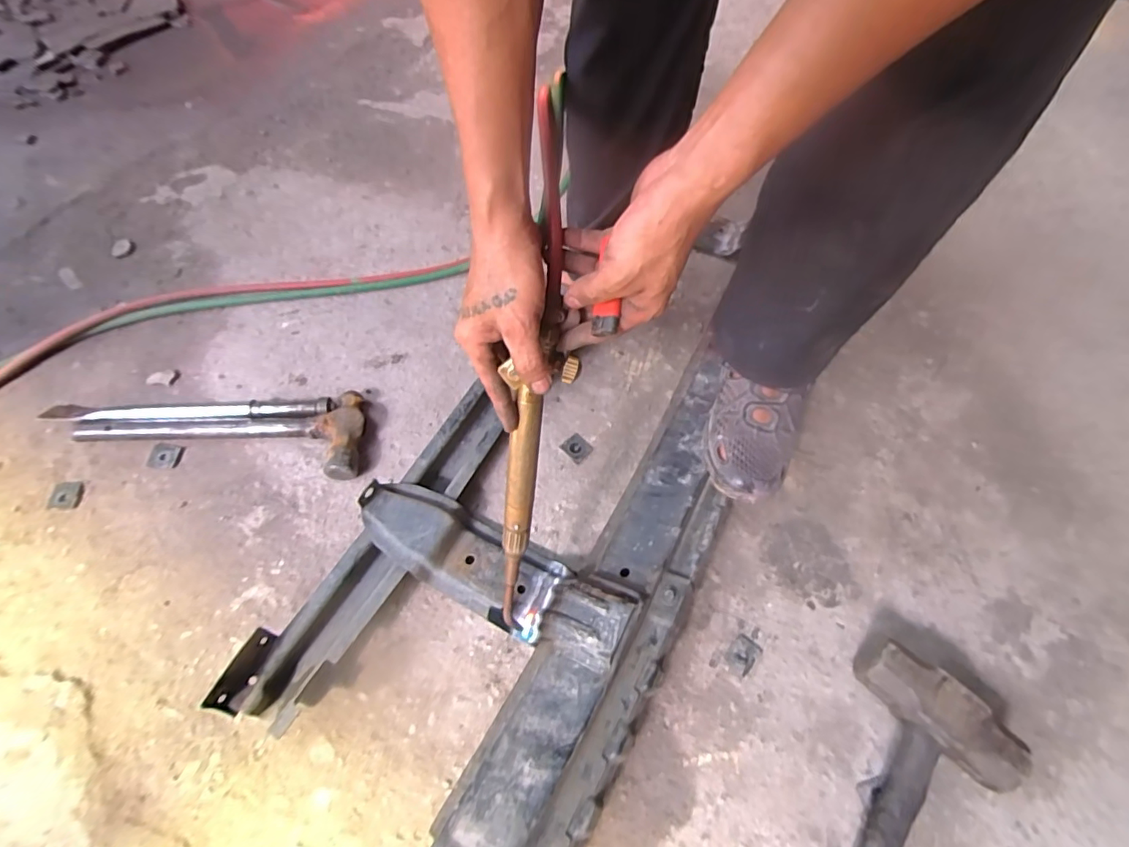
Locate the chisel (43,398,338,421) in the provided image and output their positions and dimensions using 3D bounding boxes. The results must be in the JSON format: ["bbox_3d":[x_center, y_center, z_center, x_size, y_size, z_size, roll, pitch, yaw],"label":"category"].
[{"bbox_3d":[-0.496,-0.018,0.686,0.359,0.025,0.036,-1,63,-3],"label":"chisel"}]

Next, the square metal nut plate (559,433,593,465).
[{"bbox_3d":[0.017,0.034,0.711,0.036,0.005,0.035,41,68,17],"label":"square metal nut plate"}]

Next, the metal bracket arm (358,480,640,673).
[{"bbox_3d":[-0.083,0.161,0.585,0.325,0.091,0.096,26,65,10],"label":"metal bracket arm"}]

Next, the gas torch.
[{"bbox_3d":[-0.037,0.060,0.461,0.051,0.332,0.040,12,23,3],"label":"gas torch"}]

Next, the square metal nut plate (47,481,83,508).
[{"bbox_3d":[-0.613,0.089,0.638,0.030,0.008,0.034,-6,63,-6],"label":"square metal nut plate"}]

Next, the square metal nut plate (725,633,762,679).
[{"bbox_3d":[0.207,0.267,0.597,0.030,0.004,0.041,36,67,15],"label":"square metal nut plate"}]

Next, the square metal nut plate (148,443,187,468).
[{"bbox_3d":[-0.510,0.042,0.664,0.035,0.009,0.029,4,63,-1],"label":"square metal nut plate"}]

